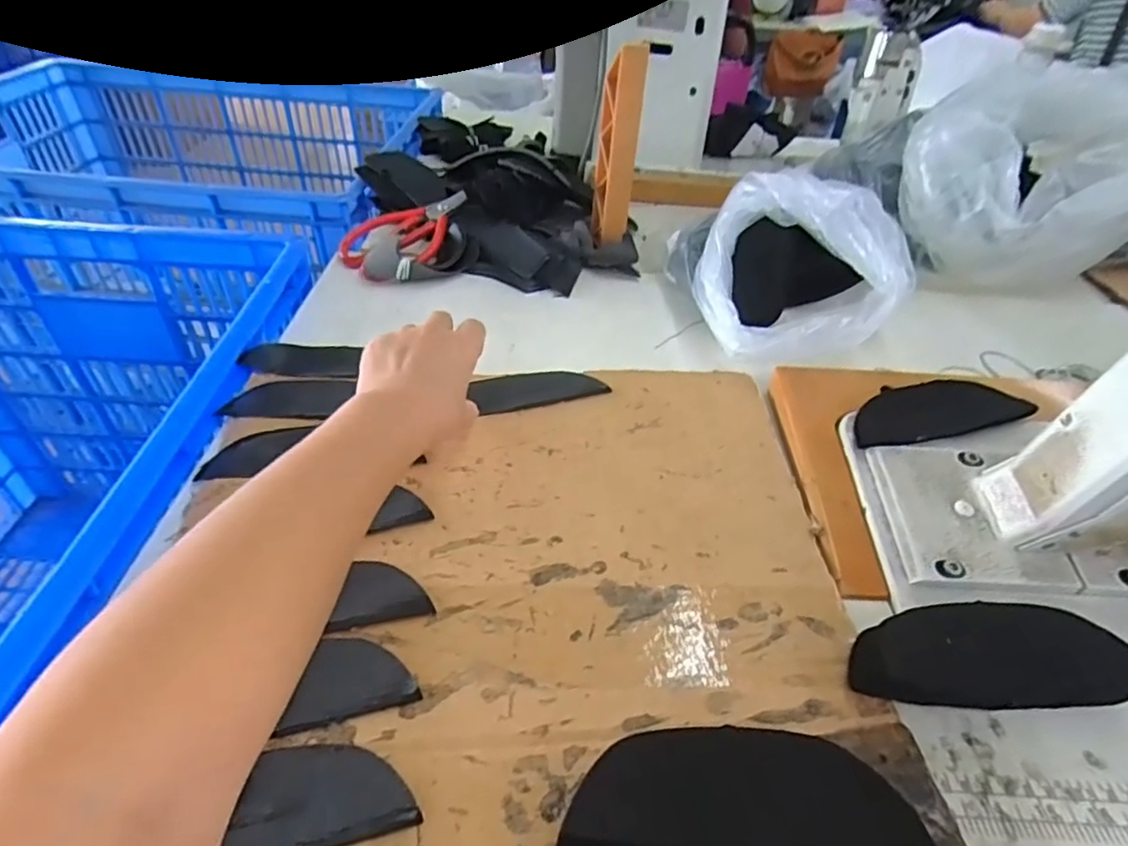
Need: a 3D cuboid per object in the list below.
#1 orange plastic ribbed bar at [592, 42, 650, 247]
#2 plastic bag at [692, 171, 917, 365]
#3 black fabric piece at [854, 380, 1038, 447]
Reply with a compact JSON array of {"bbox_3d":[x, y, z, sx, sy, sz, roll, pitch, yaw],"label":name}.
[{"bbox_3d":[0.054,-0.264,0.622,0.040,0.191,0.034,4,42,2],"label":"orange plastic ribbed bar"},{"bbox_3d":[0.189,-0.134,0.539,0.167,0.122,0.173,12,42,8],"label":"plastic bag"},{"bbox_3d":[0.270,-0.011,0.461,0.141,0.011,0.050,-10,44,-16],"label":"black fabric piece"}]

